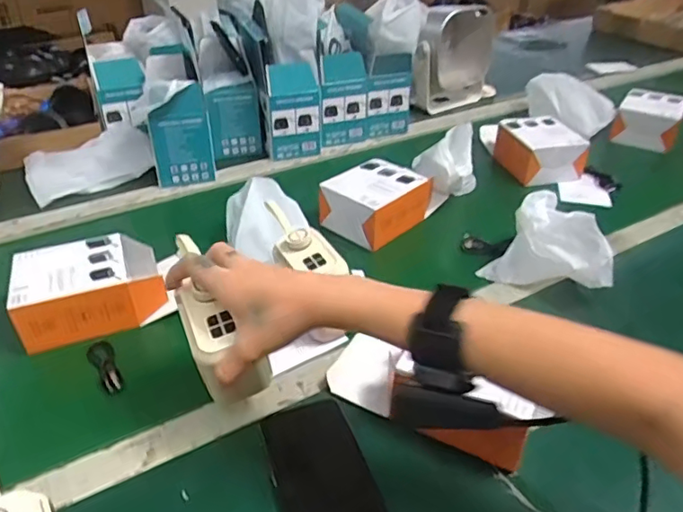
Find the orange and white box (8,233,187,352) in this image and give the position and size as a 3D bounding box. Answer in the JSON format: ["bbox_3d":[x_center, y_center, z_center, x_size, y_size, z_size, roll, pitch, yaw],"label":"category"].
[{"bbox_3d":[-0.263,0.029,0.600,0.152,0.059,0.101,-14,37,-18],"label":"orange and white box"}]

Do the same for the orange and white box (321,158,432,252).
[{"bbox_3d":[0.048,-0.074,0.751,0.133,0.066,0.106,-29,44,-34],"label":"orange and white box"}]

